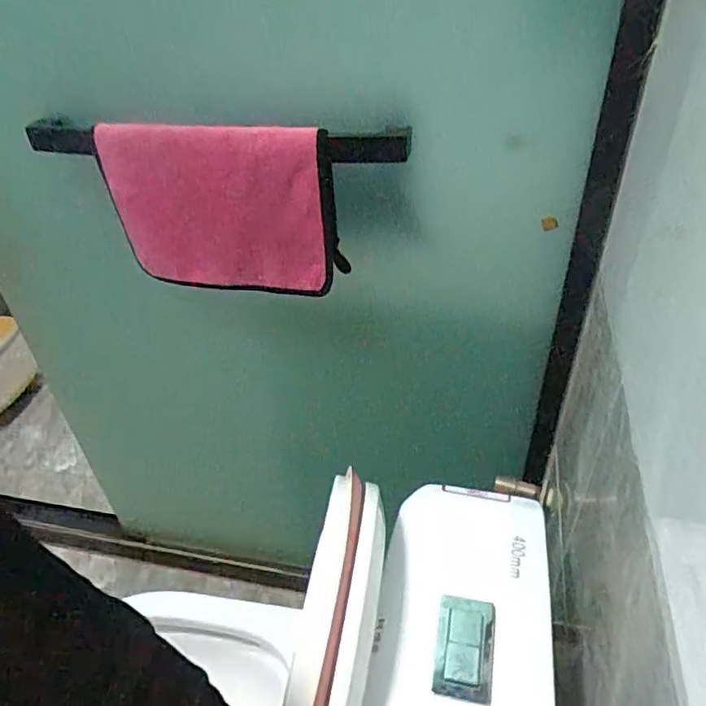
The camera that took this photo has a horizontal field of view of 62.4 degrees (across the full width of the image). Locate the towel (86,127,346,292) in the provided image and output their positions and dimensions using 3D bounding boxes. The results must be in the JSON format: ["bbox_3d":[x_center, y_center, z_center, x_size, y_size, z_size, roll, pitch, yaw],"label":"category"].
[{"bbox_3d":[-0.157,-0.171,0.712,0.284,0.204,0.050,2,39,7],"label":"towel"}]

